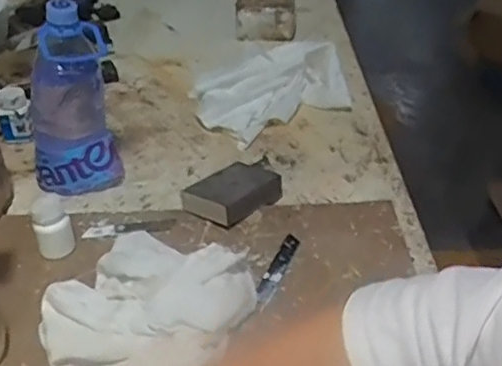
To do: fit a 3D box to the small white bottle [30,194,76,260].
[{"bbox_3d":[-0.206,0.047,0.651,0.037,0.061,0.032,-14,39,-18],"label":"small white bottle"}]

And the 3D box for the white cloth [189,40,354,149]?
[{"bbox_3d":[0.033,-0.139,0.888,0.224,0.095,0.149,-5,38,-6],"label":"white cloth"}]

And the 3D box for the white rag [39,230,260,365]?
[{"bbox_3d":[-0.096,0.111,0.576,0.170,0.046,0.182,18,41,22],"label":"white rag"}]

